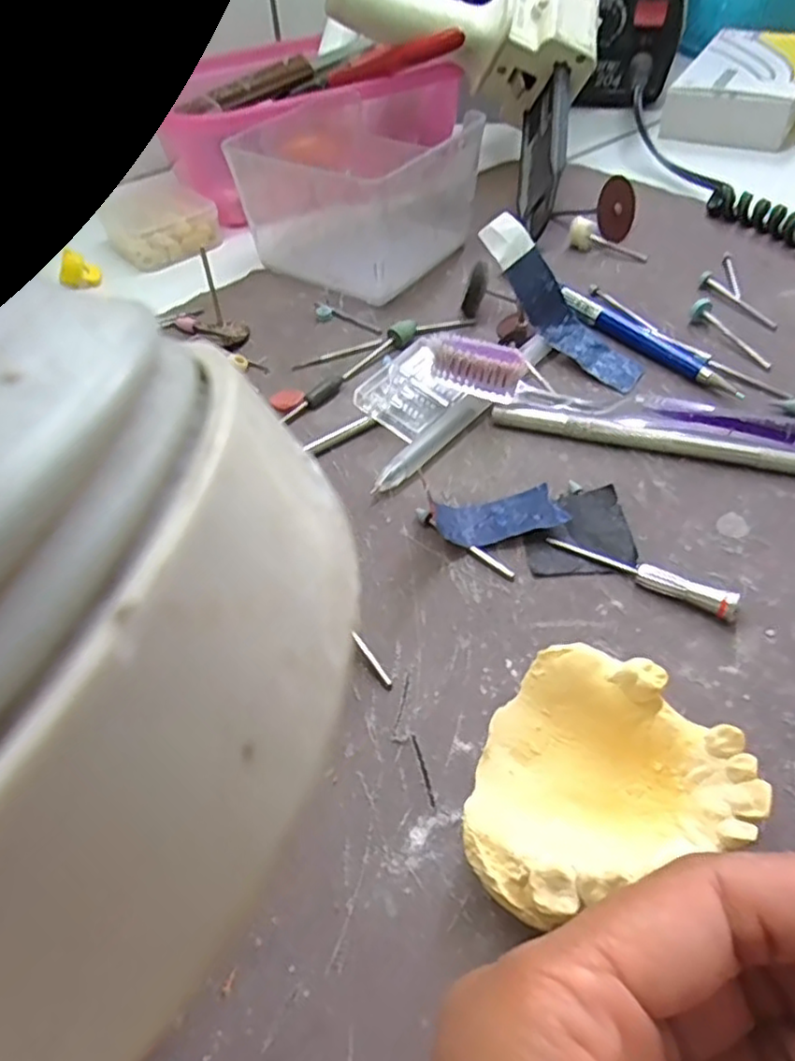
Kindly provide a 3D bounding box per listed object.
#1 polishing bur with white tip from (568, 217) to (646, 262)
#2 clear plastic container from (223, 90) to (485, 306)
[{"bbox_3d":[0.110,-0.152,0.355,0.042,0.015,0.008,17,52,18],"label":"polishing bur with white tip"},{"bbox_3d":[-0.026,-0.171,0.348,0.109,0.060,0.093,24,54,23],"label":"clear plastic container"}]

